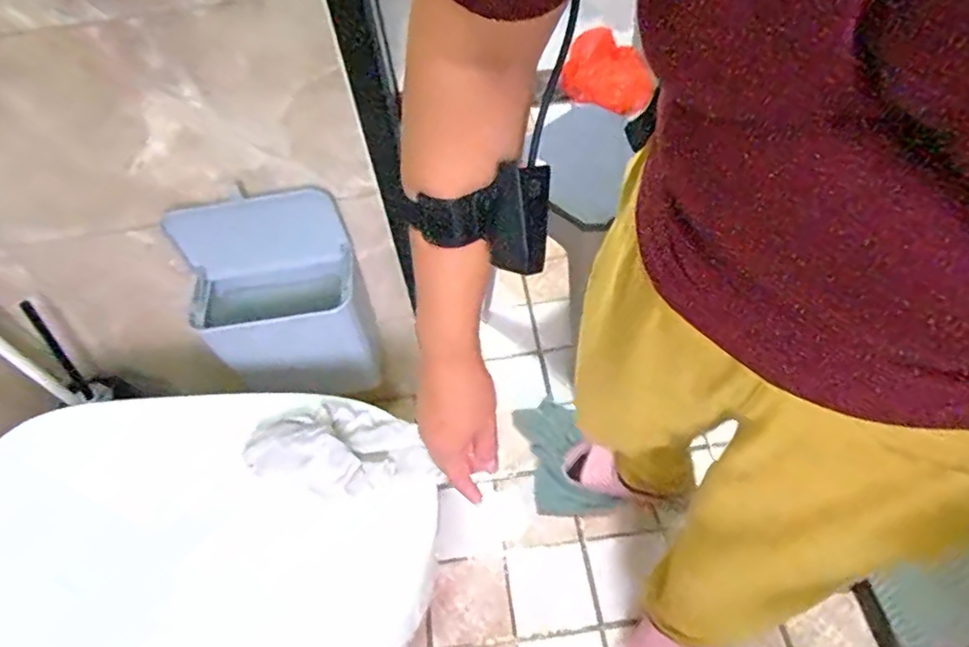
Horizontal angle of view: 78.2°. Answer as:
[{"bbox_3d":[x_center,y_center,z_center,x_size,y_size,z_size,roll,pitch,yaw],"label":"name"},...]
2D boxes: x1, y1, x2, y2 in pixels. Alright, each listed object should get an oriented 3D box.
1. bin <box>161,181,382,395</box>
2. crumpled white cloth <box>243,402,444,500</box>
[{"bbox_3d":[-0.329,-0.005,1.023,0.259,0.424,0.156,-16,51,-6],"label":"bin"},{"bbox_3d":[-0.188,0.168,0.790,0.252,0.040,0.137,9,52,13],"label":"crumpled white cloth"}]

